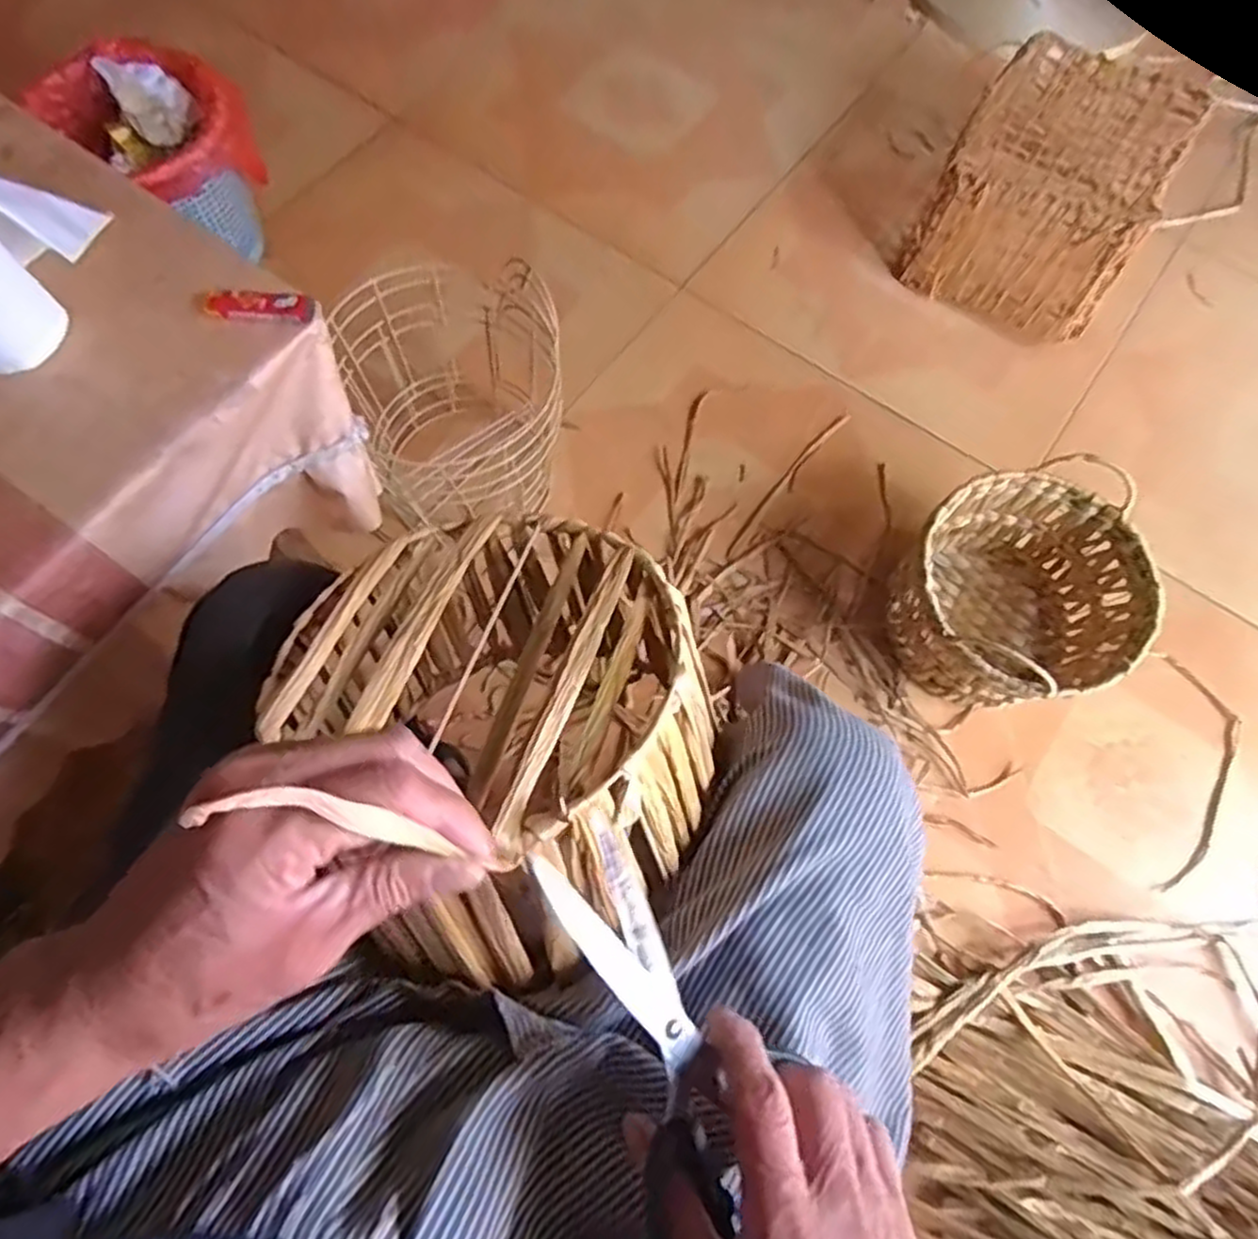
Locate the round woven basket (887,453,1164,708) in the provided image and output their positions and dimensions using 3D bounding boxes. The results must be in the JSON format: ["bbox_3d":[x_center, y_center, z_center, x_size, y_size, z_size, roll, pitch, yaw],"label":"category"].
[{"bbox_3d":[0.453,-0.024,0.895,0.256,0.180,0.249,0,71,-1],"label":"round woven basket"}]

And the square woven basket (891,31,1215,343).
[{"bbox_3d":[0.628,-0.652,1.114,0.276,0.201,0.369,29,73,8],"label":"square woven basket"}]

